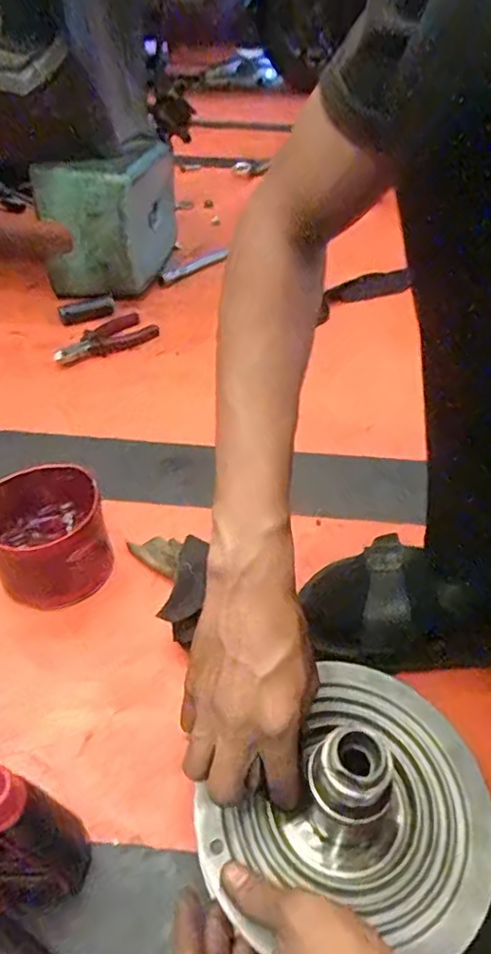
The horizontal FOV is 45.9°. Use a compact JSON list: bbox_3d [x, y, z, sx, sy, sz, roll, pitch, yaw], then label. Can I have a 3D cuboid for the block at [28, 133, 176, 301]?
[{"bbox_3d":[-0.211,-0.417,0.925,0.136,0.180,0.255,10,43,10],"label":"block"}]

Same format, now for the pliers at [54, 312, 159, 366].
[{"bbox_3d":[-0.200,-0.193,0.813,0.156,0.029,0.062,-33,52,-32],"label":"pliers"}]

